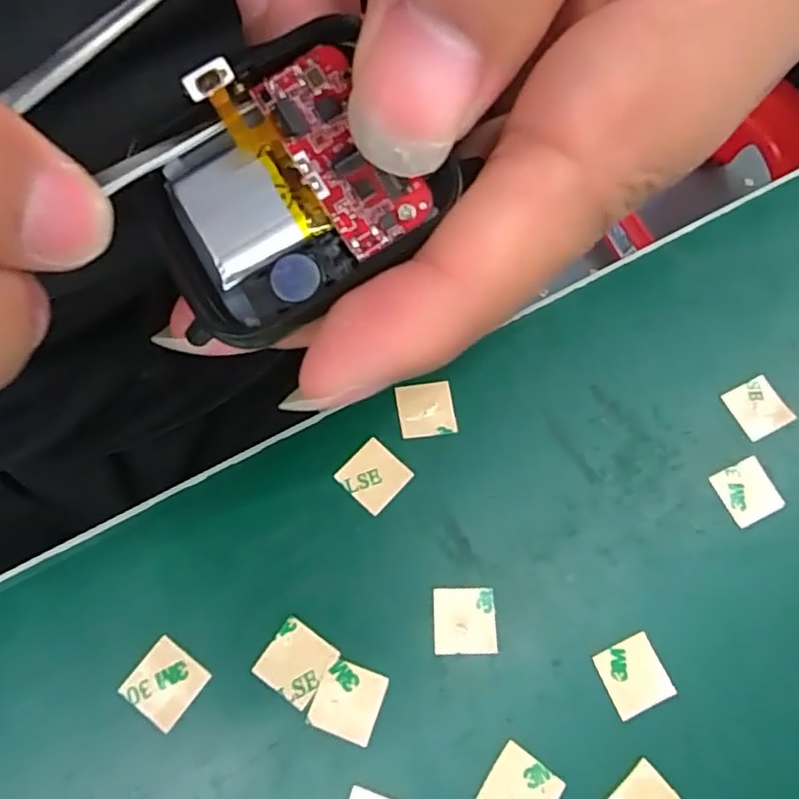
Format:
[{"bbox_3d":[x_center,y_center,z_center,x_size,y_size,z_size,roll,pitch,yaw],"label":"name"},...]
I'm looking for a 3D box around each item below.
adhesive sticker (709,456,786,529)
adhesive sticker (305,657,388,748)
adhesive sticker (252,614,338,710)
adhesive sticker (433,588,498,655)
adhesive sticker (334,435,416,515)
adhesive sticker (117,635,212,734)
[{"bbox_3d":[0.093,0.024,0.163,0.014,0.004,0.015,-25,74,-6],"label":"adhesive sticker"},{"bbox_3d":[-0.012,0.070,0.142,0.015,0.004,0.015,22,69,4],"label":"adhesive sticker"},{"bbox_3d":[-0.025,0.062,0.144,0.015,0.004,0.015,33,73,10],"label":"adhesive sticker"},{"bbox_3d":[0.016,0.054,0.149,0.015,0.004,0.015,-1,71,-2],"label":"adhesive sticker"},{"bbox_3d":[-0.007,0.020,0.160,0.015,0.004,0.015,41,77,14],"label":"adhesive sticker"},{"bbox_3d":[-0.055,0.066,0.140,0.015,0.004,0.015,36,72,10],"label":"adhesive sticker"}]

